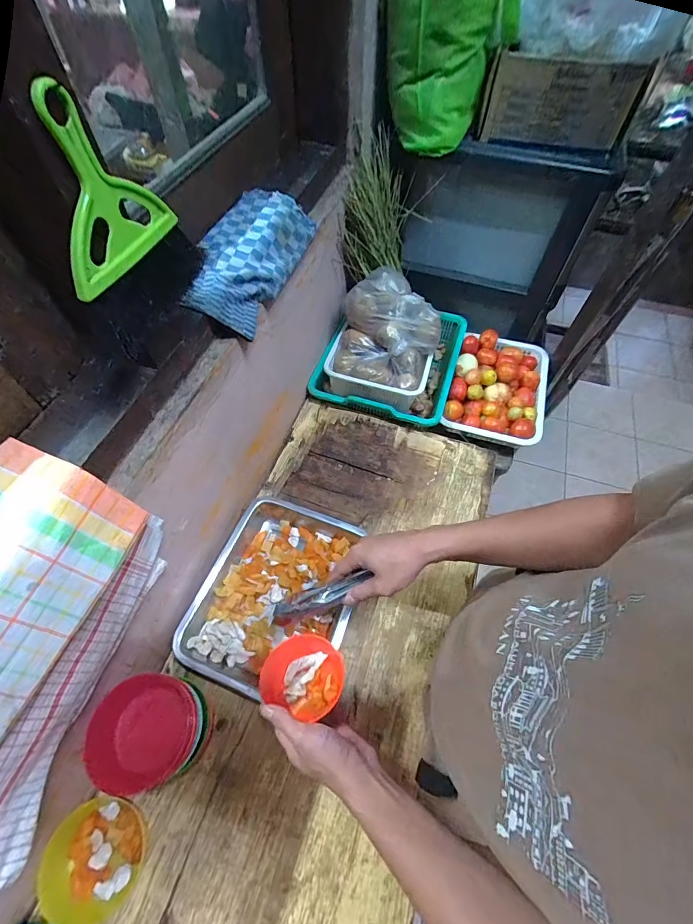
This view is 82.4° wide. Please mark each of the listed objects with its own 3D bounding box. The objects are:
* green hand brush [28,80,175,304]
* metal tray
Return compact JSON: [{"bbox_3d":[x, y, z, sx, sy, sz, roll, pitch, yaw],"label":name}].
[{"bbox_3d":[-0.201,-0.220,0.317,0.016,0.119,0.127,16,59,11],"label":"green hand brush"},{"bbox_3d":[-0.123,0.221,0.678,0.257,0.049,0.300,16,59,12],"label":"metal tray"}]

